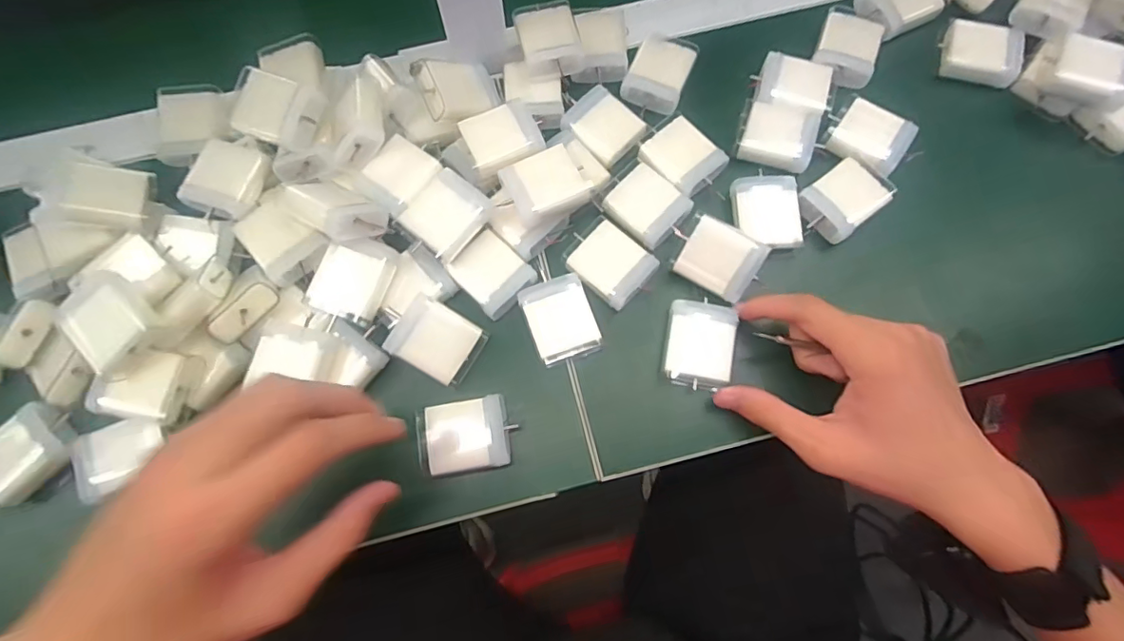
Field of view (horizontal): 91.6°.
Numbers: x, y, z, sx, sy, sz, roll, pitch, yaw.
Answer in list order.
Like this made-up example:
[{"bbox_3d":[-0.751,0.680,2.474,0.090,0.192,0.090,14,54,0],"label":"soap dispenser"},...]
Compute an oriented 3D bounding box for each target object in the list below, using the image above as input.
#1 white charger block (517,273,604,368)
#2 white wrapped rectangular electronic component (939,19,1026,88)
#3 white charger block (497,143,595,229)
[{"bbox_3d":[-0.001,0.000,0.350,0.041,0.016,0.052,-22,75,-5],"label":"white charger block"},{"bbox_3d":[0.298,-0.191,0.389,0.049,0.014,0.043,23,76,7],"label":"white wrapped rectangular electronic component"},{"bbox_3d":[-0.010,-0.085,0.356,0.048,0.025,0.042,-26,76,-6],"label":"white charger block"}]

